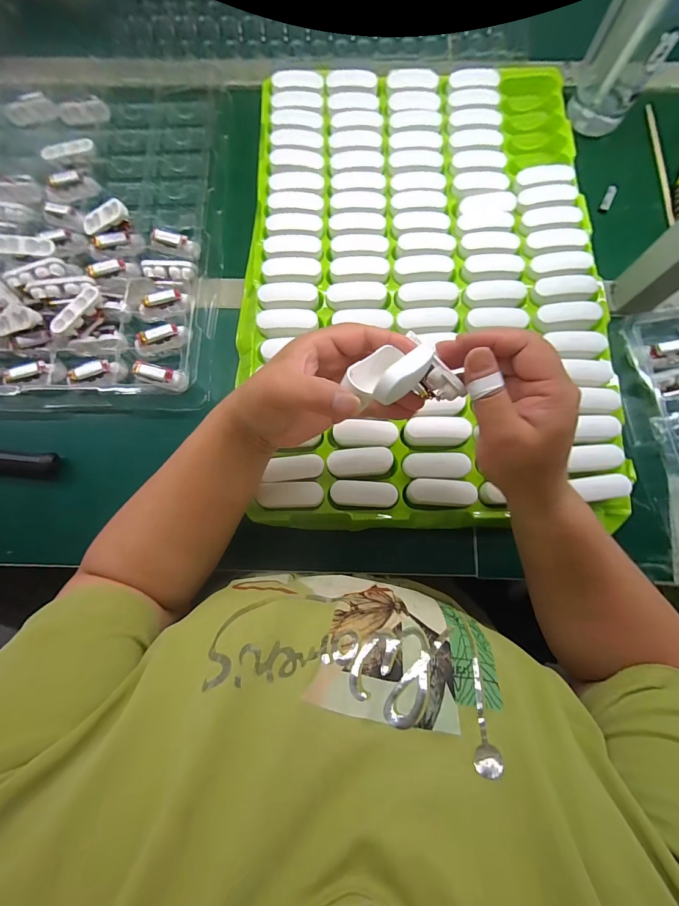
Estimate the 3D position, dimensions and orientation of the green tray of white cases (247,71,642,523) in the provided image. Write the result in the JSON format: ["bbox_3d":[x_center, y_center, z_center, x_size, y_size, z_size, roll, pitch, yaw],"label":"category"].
[{"bbox_3d":[0.094,-0.208,0.418,0.411,0.038,0.576,1,79,-1],"label":"green tray of white cases"}]

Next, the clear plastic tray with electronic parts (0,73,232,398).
[{"bbox_3d":[-0.400,-0.279,0.430,0.499,0.037,0.459,-1,78,0],"label":"clear plastic tray with electronic parts"}]

